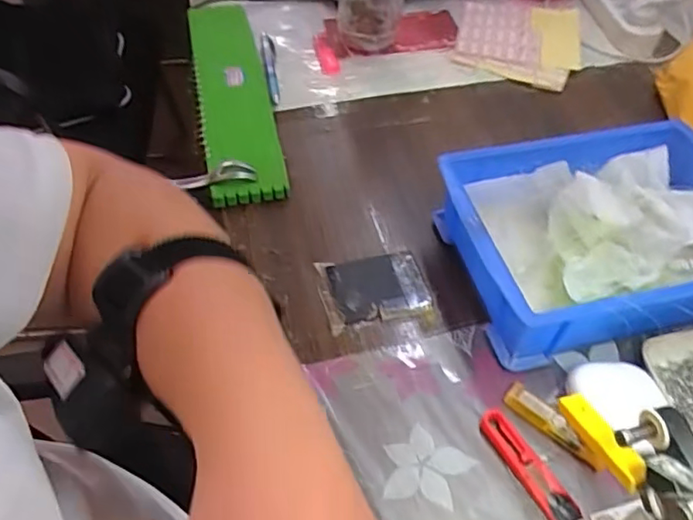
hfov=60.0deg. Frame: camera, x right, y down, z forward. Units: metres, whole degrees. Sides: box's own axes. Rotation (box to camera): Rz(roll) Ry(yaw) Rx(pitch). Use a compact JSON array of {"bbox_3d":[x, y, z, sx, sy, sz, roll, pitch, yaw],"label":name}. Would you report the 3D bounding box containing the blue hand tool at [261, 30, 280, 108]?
[{"bbox_3d":[-0.090,-0.228,0.707,0.015,0.022,0.157,-6,49,-5],"label":"blue hand tool"}]

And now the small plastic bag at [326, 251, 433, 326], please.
[{"bbox_3d":[0.027,0.024,0.508,0.077,0.010,0.067,-9,51,-8],"label":"small plastic bag"}]

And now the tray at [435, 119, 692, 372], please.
[{"bbox_3d":[0.214,-0.020,0.496,0.238,0.077,0.175,-11,52,-10],"label":"tray"}]

